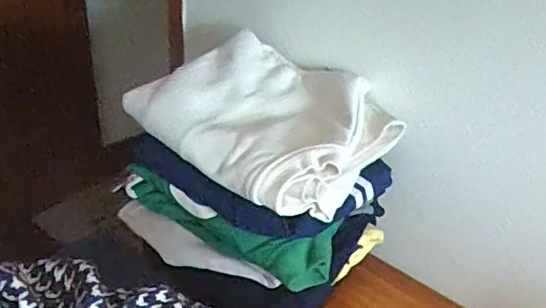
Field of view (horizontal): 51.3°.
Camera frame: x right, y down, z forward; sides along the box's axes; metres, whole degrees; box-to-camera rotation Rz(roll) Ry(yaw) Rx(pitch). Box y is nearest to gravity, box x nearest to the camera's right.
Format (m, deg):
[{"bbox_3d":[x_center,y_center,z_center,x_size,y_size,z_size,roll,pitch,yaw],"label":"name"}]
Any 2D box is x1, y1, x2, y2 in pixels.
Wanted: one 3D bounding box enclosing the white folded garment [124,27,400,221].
[{"bbox_3d":[-0.008,-0.037,0.621,0.250,0.087,0.207,20,34,28],"label":"white folded garment"}]

